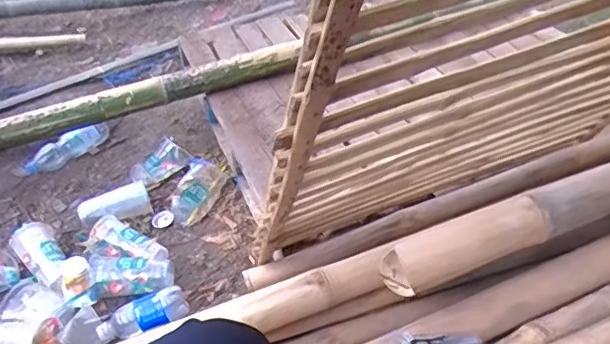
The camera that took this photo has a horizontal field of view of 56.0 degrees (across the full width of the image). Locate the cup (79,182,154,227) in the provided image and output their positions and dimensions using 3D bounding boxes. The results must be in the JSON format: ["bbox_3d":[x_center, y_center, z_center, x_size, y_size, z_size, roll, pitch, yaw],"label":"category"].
[{"bbox_3d":[-0.419,0.075,1.264,0.152,0.055,0.064,-15,41,-19],"label":"cup"}]

